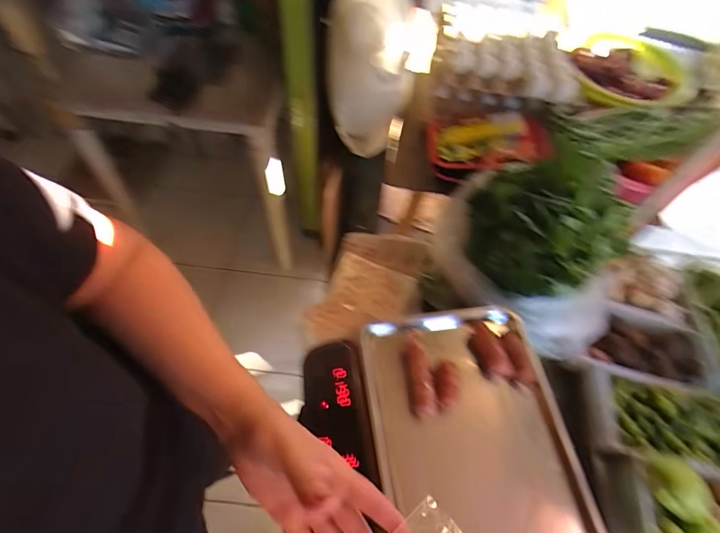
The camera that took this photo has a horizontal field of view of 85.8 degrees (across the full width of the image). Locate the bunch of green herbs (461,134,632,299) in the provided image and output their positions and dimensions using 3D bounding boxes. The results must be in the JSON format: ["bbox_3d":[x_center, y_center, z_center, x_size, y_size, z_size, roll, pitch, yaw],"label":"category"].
[{"bbox_3d":[0.286,-0.073,0.614,0.212,0.134,0.205,2,58,-3],"label":"bunch of green herbs"}]

